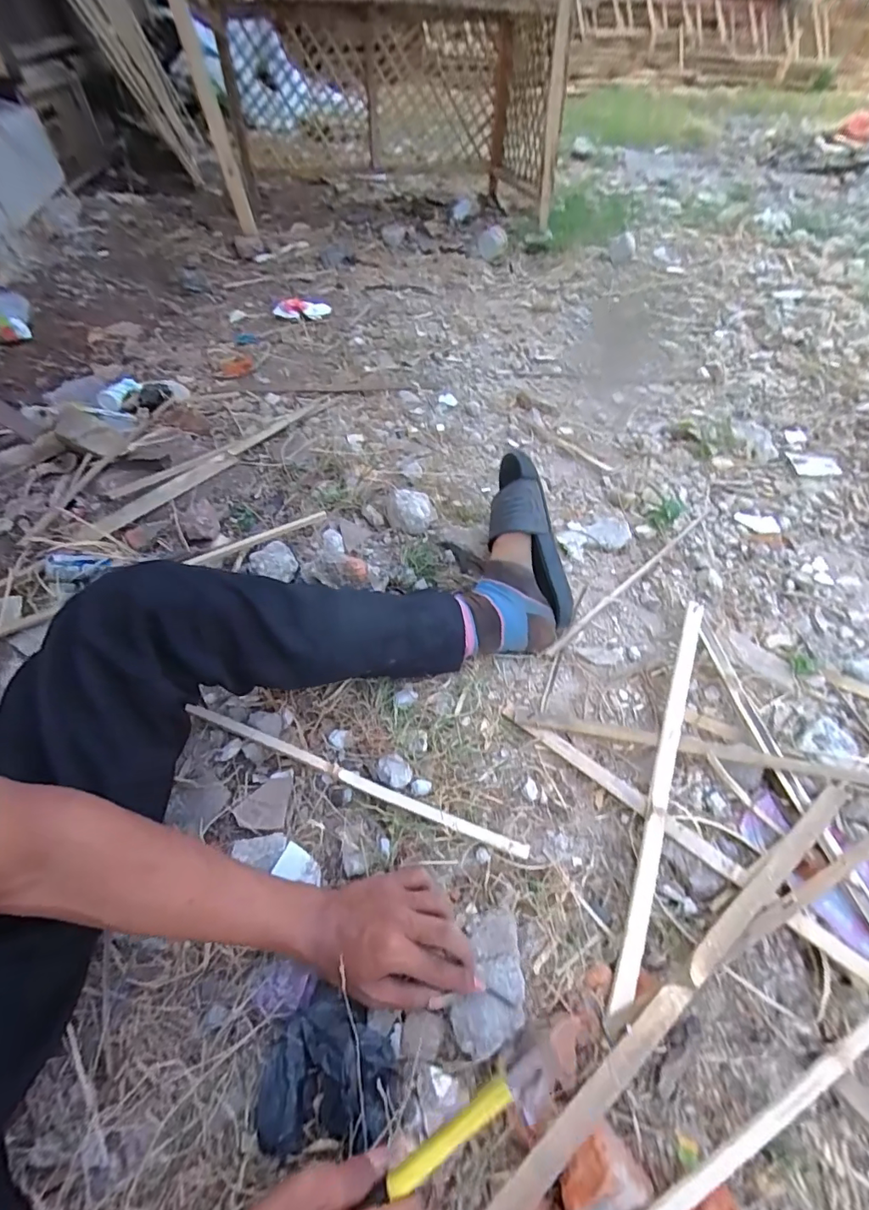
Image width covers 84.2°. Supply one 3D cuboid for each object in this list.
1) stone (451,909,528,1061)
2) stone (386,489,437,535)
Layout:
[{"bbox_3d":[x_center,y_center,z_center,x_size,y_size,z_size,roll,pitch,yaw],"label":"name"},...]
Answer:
[{"bbox_3d":[0.047,0.323,0.416,0.057,0.023,0.099,5,51,2],"label":"stone"},{"bbox_3d":[-0.040,-0.163,0.804,0.083,0.044,0.092,0,52,-3],"label":"stone"}]

